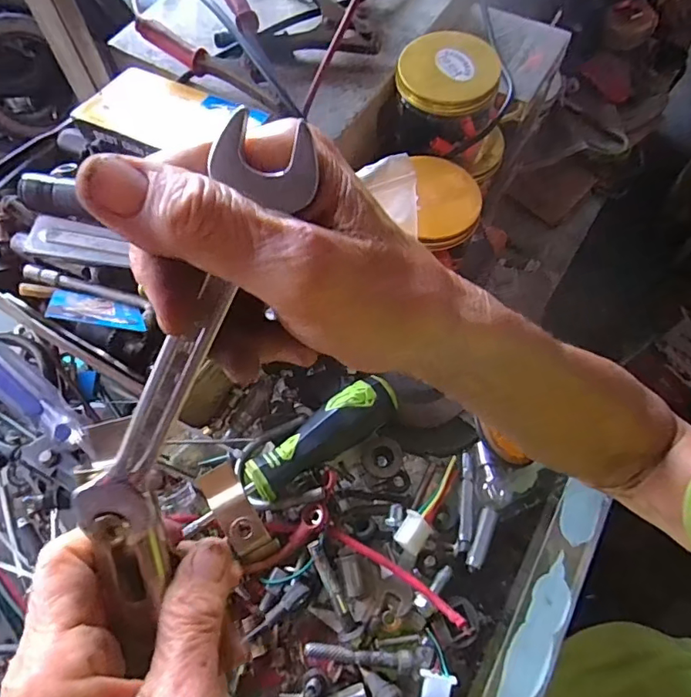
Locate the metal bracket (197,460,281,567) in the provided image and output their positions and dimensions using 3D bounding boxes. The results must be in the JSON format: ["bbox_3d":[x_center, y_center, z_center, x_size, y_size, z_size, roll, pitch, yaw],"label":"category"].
[{"bbox_3d":[-0.065,0.101,0.308,0.023,0.015,0.062,-30,90,-15],"label":"metal bracket"}]

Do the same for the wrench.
[{"bbox_3d":[-0.050,0.002,0.156,0.024,0.011,0.146,32,106,13],"label":"wrench"}]

